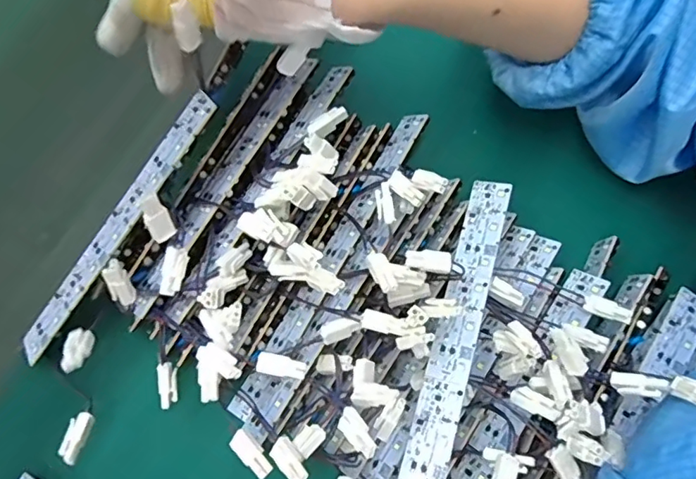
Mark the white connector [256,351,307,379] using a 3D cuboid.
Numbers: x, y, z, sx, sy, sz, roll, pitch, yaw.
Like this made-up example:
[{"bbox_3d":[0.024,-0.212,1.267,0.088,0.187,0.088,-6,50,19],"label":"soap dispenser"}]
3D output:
[{"bbox_3d":[-0.035,0.065,0.279,0.027,0.004,0.011,9,75,16],"label":"white connector"}]

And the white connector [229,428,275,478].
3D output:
[{"bbox_3d":[-0.050,0.111,0.278,0.026,0.005,0.011,43,79,10],"label":"white connector"}]

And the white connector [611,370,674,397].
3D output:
[{"bbox_3d":[0.146,0.072,0.270,0.027,0.007,0.012,-4,71,37],"label":"white connector"}]

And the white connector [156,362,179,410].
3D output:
[{"bbox_3d":[-0.104,0.084,0.313,0.009,0.011,0.025,-5,89,-2],"label":"white connector"}]

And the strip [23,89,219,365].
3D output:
[{"bbox_3d":[-0.134,-0.006,0.313,0.023,0.005,0.186,43,99,32],"label":"strip"}]

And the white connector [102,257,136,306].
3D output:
[{"bbox_3d":[-0.115,0.022,0.273,0.009,0.008,0.025,-17,114,-5],"label":"white connector"}]

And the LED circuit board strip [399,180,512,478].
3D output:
[{"bbox_3d":[0.064,0.050,0.311,0.024,0.004,0.190,10,68,23],"label":"LED circuit board strip"}]

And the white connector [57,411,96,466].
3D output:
[{"bbox_3d":[-0.148,0.108,0.293,0.012,0.006,0.026,8,54,2],"label":"white connector"}]

